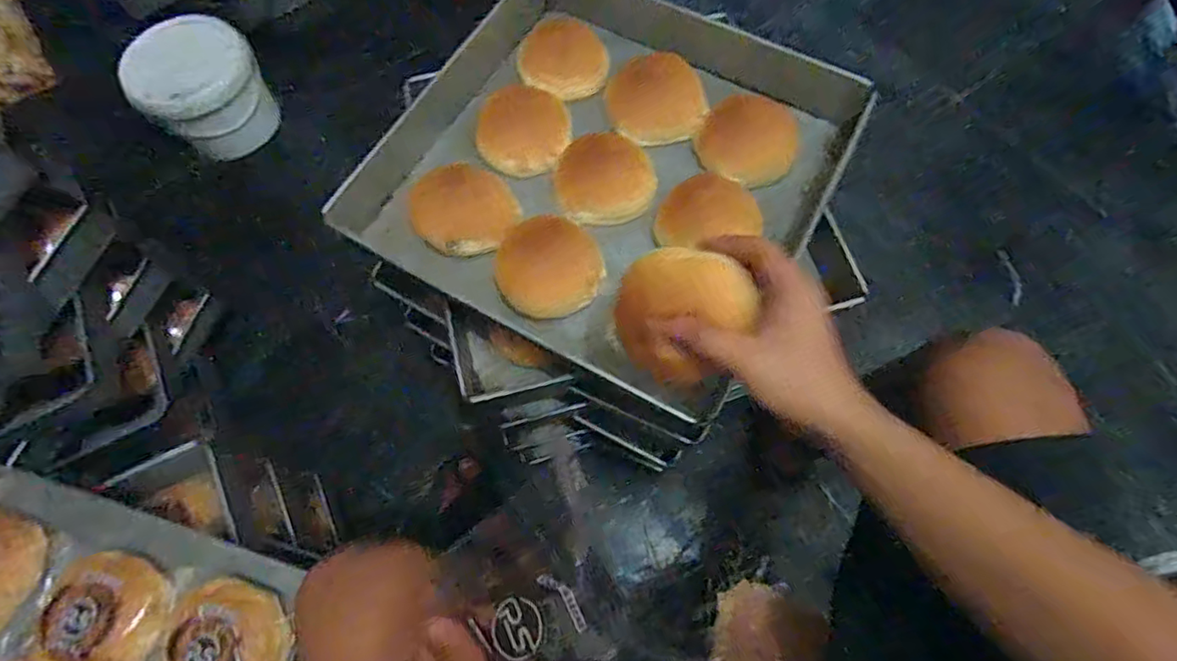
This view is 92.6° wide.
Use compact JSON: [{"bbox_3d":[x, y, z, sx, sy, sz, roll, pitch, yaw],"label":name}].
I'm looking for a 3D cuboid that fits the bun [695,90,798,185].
[{"bbox_3d":[0.173,-0.208,0.603,0.103,0.032,0.091,25,72,11],"label":"bun"}]

